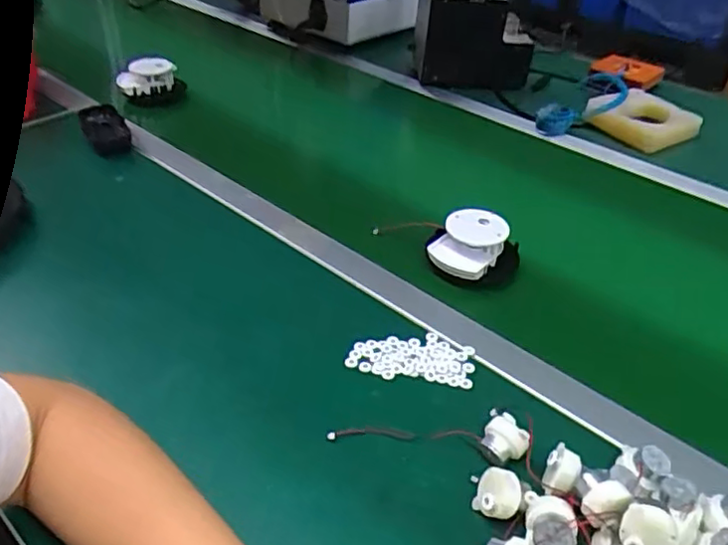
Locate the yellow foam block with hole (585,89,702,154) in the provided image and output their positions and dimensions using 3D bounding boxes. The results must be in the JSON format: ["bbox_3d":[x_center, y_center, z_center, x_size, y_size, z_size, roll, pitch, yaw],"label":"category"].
[{"bbox_3d":[0.432,-0.240,0.972,0.146,0.032,0.160,28,46,29],"label":"yellow foam block with hole"}]

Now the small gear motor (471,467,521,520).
[{"bbox_3d":[0.093,0.153,0.437,0.029,0.026,0.031,15,71,15],"label":"small gear motor"}]

